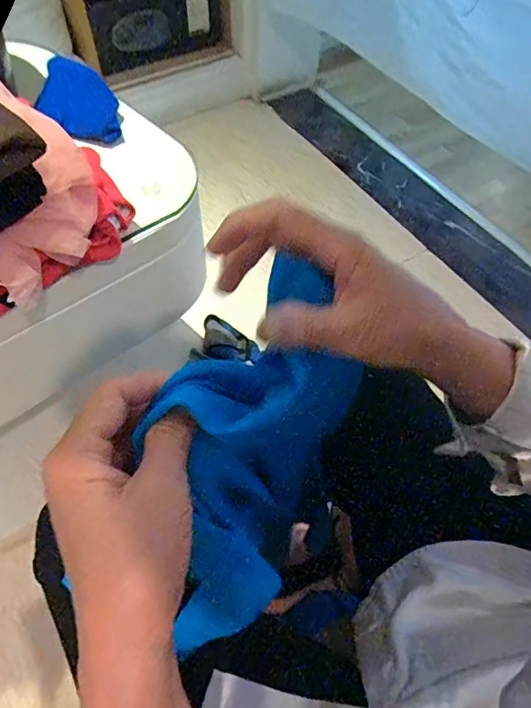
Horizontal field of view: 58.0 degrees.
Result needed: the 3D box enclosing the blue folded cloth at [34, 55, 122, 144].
[{"bbox_3d":[-0.240,-0.328,0.619,0.147,0.040,0.086,36,63,20],"label":"blue folded cloth"}]

